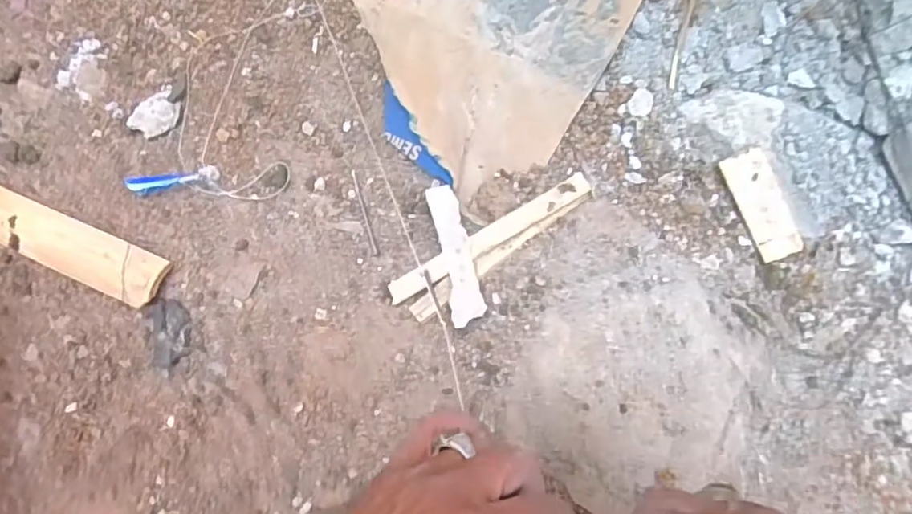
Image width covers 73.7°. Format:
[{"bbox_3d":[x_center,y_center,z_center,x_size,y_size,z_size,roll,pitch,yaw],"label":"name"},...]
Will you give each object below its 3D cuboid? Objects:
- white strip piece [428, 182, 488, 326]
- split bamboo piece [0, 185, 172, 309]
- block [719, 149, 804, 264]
[{"bbox_3d":[0.001,-0.001,0.472,0.026,0.015,0.106,-11,85,0],"label":"white strip piece"},{"bbox_3d":[-0.353,-0.030,0.485,0.259,0.016,0.043,24,86,3],"label":"split bamboo piece"},{"bbox_3d":[0.247,-0.040,0.488,0.036,0.010,0.093,-30,98,-1],"label":"block"}]

